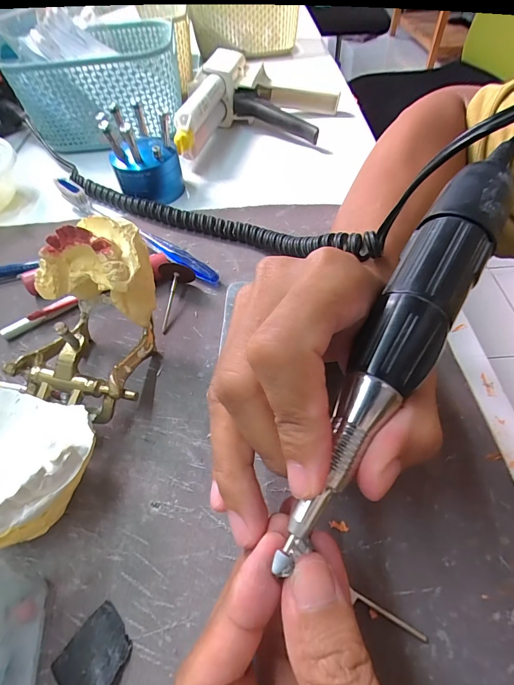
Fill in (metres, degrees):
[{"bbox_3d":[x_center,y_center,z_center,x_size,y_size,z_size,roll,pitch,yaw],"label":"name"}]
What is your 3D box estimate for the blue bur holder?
[{"bbox_3d":[-0.099,-0.165,0.314,0.056,0.067,0.052,-14,54,-7],"label":"blue bur holder"}]

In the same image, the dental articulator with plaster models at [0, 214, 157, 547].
[{"bbox_3d":[-0.099,0.014,0.176,0.065,0.077,0.143,6,54,7],"label":"dental articulator with plaster models"}]

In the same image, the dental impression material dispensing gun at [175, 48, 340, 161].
[{"bbox_3d":[0.005,-0.255,0.388,0.155,0.060,0.195,6,54,7],"label":"dental impression material dispensing gun"}]

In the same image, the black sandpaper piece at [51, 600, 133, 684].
[{"bbox_3d":[-0.062,0.123,0.138,0.027,0.006,0.029,32,61,24],"label":"black sandpaper piece"}]

